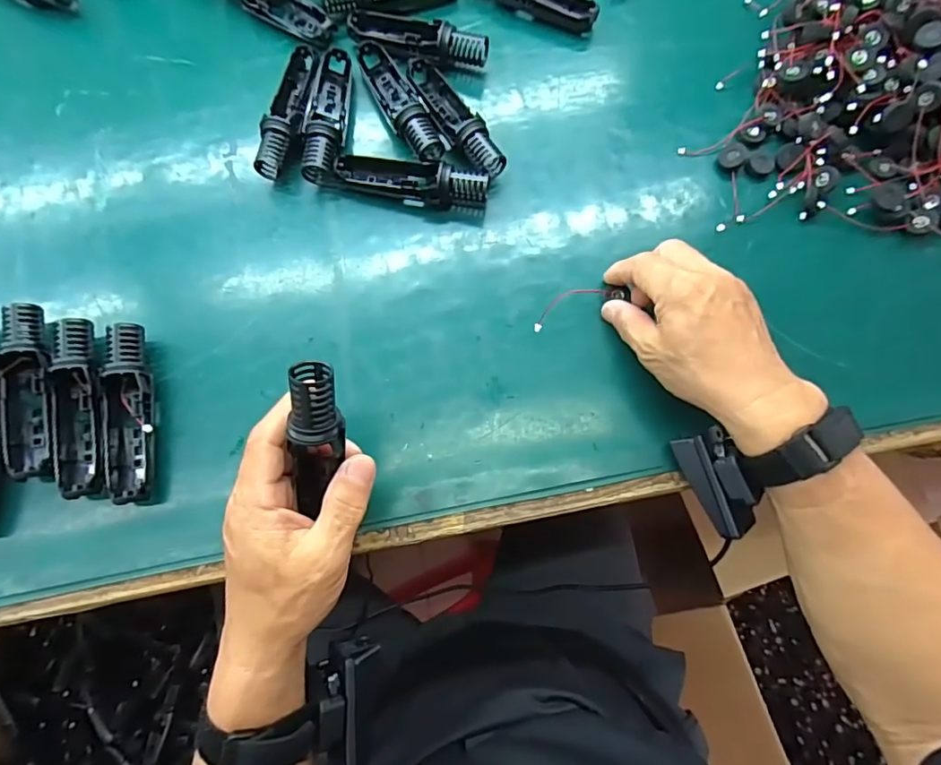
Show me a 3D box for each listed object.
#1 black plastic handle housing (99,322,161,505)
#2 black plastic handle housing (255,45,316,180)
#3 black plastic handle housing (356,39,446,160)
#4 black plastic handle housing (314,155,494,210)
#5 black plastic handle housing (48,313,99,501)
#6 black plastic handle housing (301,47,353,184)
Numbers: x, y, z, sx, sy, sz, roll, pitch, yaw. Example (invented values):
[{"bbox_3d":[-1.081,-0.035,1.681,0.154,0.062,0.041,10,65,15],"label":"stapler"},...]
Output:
[{"bbox_3d":[-0.234,0.020,0.358,0.030,0.033,0.122,-8,75,-3],"label":"black plastic handle housing"},{"bbox_3d":[-0.149,-0.225,0.428,0.026,0.032,0.123,7,75,2],"label":"black plastic handle housing"},{"bbox_3d":[-0.059,-0.233,0.427,0.028,0.025,0.124,-26,76,-7],"label":"black plastic handle housing"},{"bbox_3d":[-0.050,-0.161,0.411,0.129,0.032,0.033,11,75,2],"label":"black plastic handle housing"},{"bbox_3d":[-0.271,0.016,0.359,0.032,0.032,0.122,-8,75,-3],"label":"black plastic handle housing"},{"bbox_3d":[-0.118,-0.220,0.427,0.030,0.033,0.121,0,75,0],"label":"black plastic handle housing"}]

